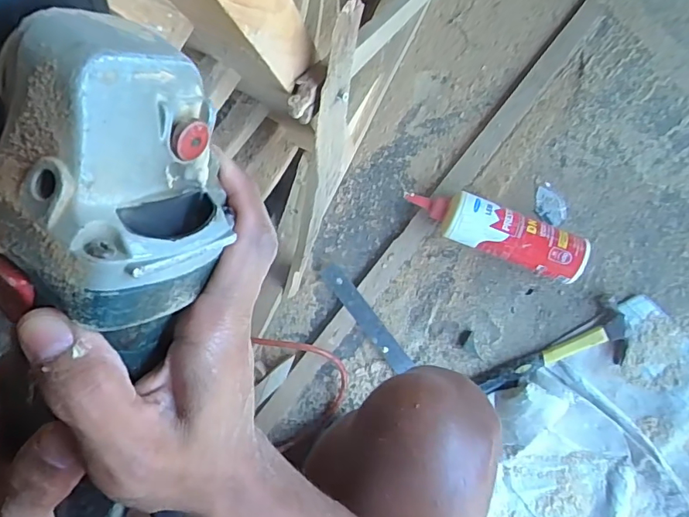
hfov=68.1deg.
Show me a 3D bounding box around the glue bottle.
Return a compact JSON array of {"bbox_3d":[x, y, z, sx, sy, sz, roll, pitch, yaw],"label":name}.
[{"bbox_3d":[0.202,-0.036,0.688,0.233,0.082,0.064,21,92,-1],"label":"glue bottle"}]

